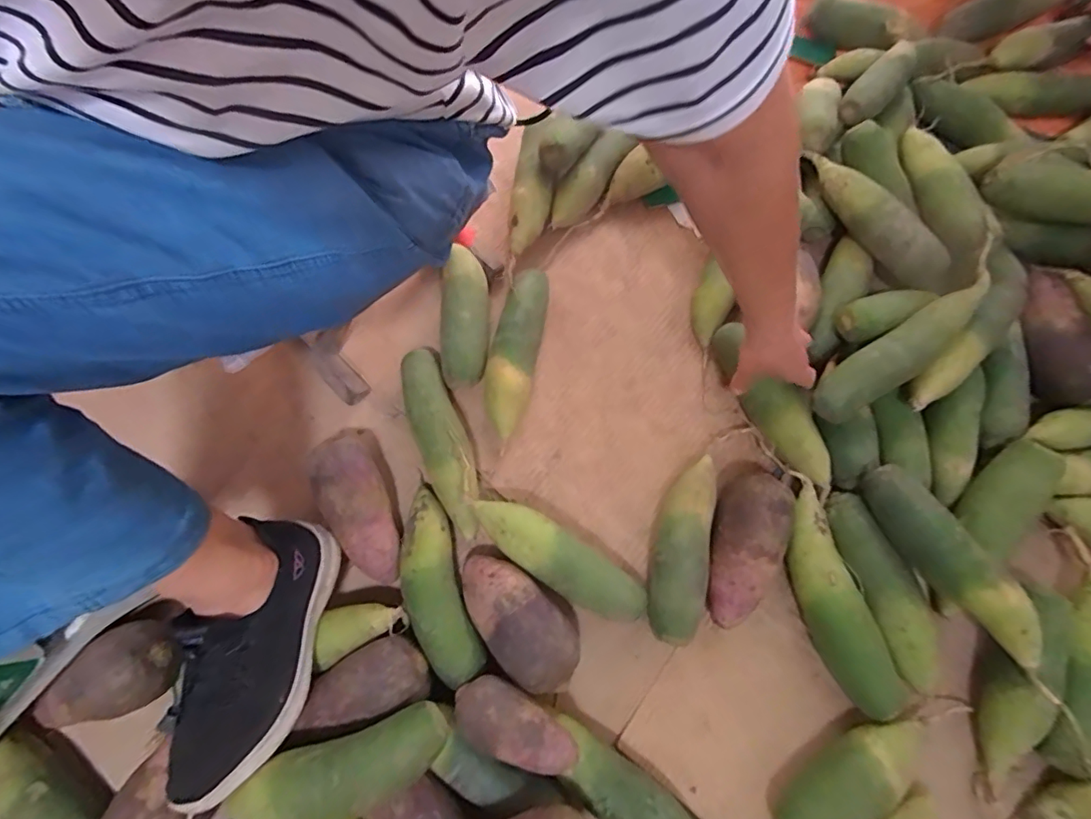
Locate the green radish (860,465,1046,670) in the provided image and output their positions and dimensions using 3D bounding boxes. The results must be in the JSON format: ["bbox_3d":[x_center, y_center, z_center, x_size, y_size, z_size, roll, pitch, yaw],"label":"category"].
[{"bbox_3d":[0.393,0.152,0.515,0.050,0.056,0.211,-36,76,-11],"label":"green radish"}]

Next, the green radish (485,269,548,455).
[{"bbox_3d":[-0.037,-0.069,0.632,0.057,0.046,0.208,9,72,2],"label":"green radish"}]

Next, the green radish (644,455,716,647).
[{"bbox_3d":[0.140,0.142,0.560,0.058,0.050,0.193,12,73,3],"label":"green radish"}]

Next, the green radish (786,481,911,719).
[{"bbox_3d":[0.295,0.195,0.549,0.065,0.055,0.222,-20,74,-7],"label":"green radish"}]

